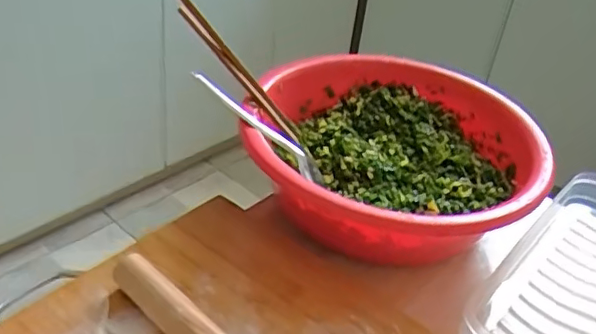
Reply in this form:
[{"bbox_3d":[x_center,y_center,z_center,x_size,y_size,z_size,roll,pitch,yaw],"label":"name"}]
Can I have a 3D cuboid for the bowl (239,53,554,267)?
[{"bbox_3d":[0.082,-0.013,0.547,0.259,0.082,0.255,5,35,-3],"label":"bowl"}]

